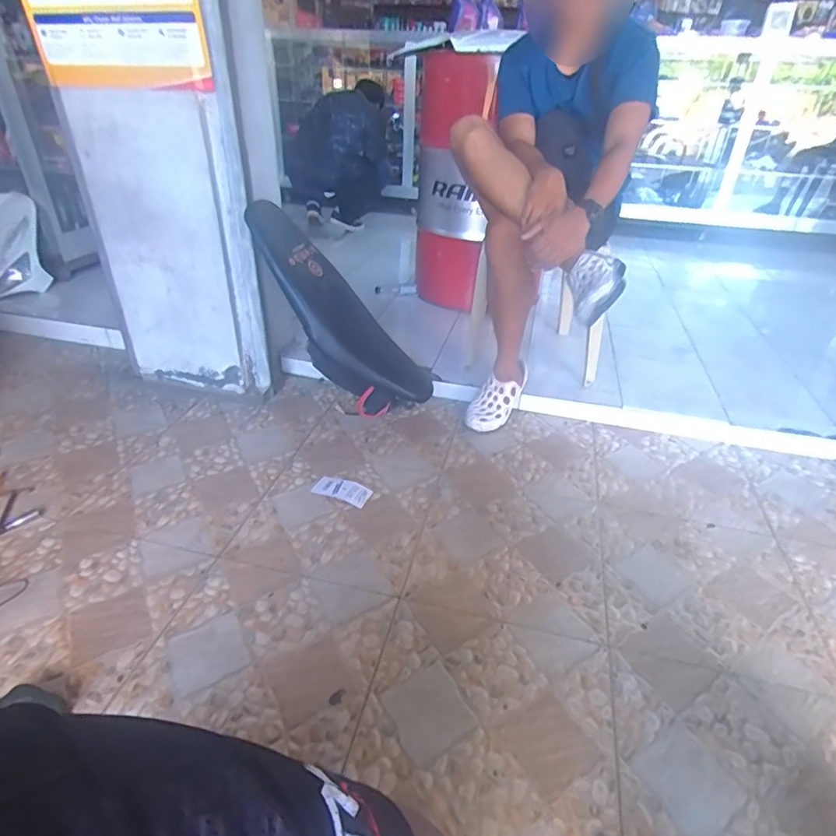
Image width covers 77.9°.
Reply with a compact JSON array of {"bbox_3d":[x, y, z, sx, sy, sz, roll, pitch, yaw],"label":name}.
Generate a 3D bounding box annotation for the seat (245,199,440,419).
[{"bbox_3d":[-0.239,-0.280,1.463,0.203,0.693,0.140,-27,24,26],"label":"seat"}]

